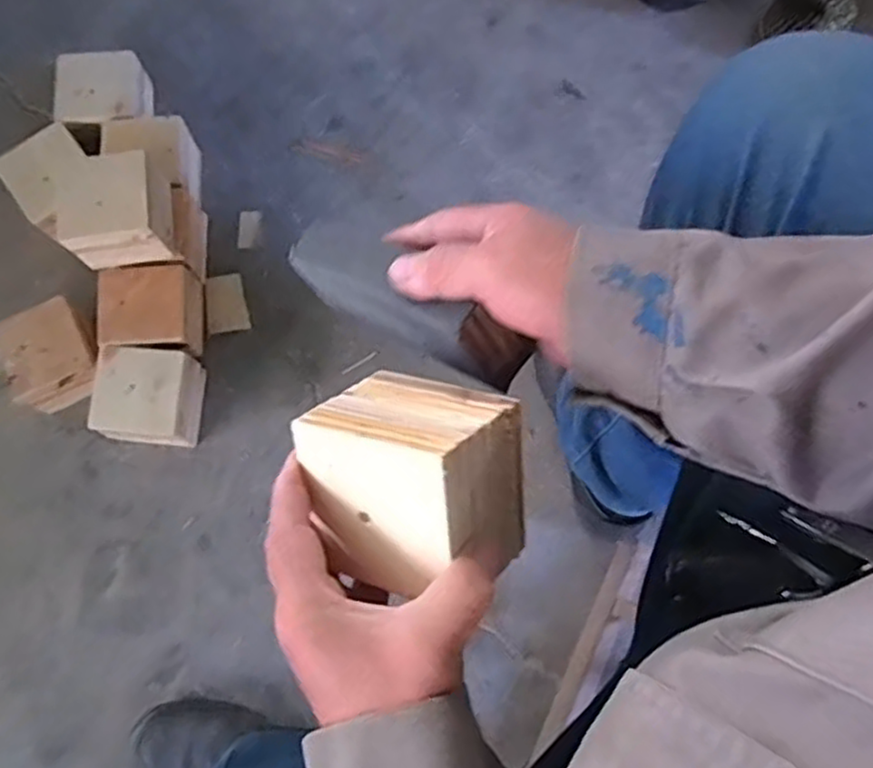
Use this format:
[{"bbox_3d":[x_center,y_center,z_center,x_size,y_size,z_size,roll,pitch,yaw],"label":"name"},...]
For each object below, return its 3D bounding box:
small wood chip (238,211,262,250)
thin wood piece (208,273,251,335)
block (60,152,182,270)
[{"bbox_3d":[-0.230,-0.189,0.893,0.028,0.005,0.049,2,77,1],"label":"small wood chip"},{"bbox_3d":[-0.251,-0.098,0.870,0.046,0.006,0.072,-10,77,-2],"label":"thin wood piece"},{"bbox_3d":[-0.339,-0.182,0.766,0.101,0.067,0.098,-9,77,-2],"label":"block"}]

